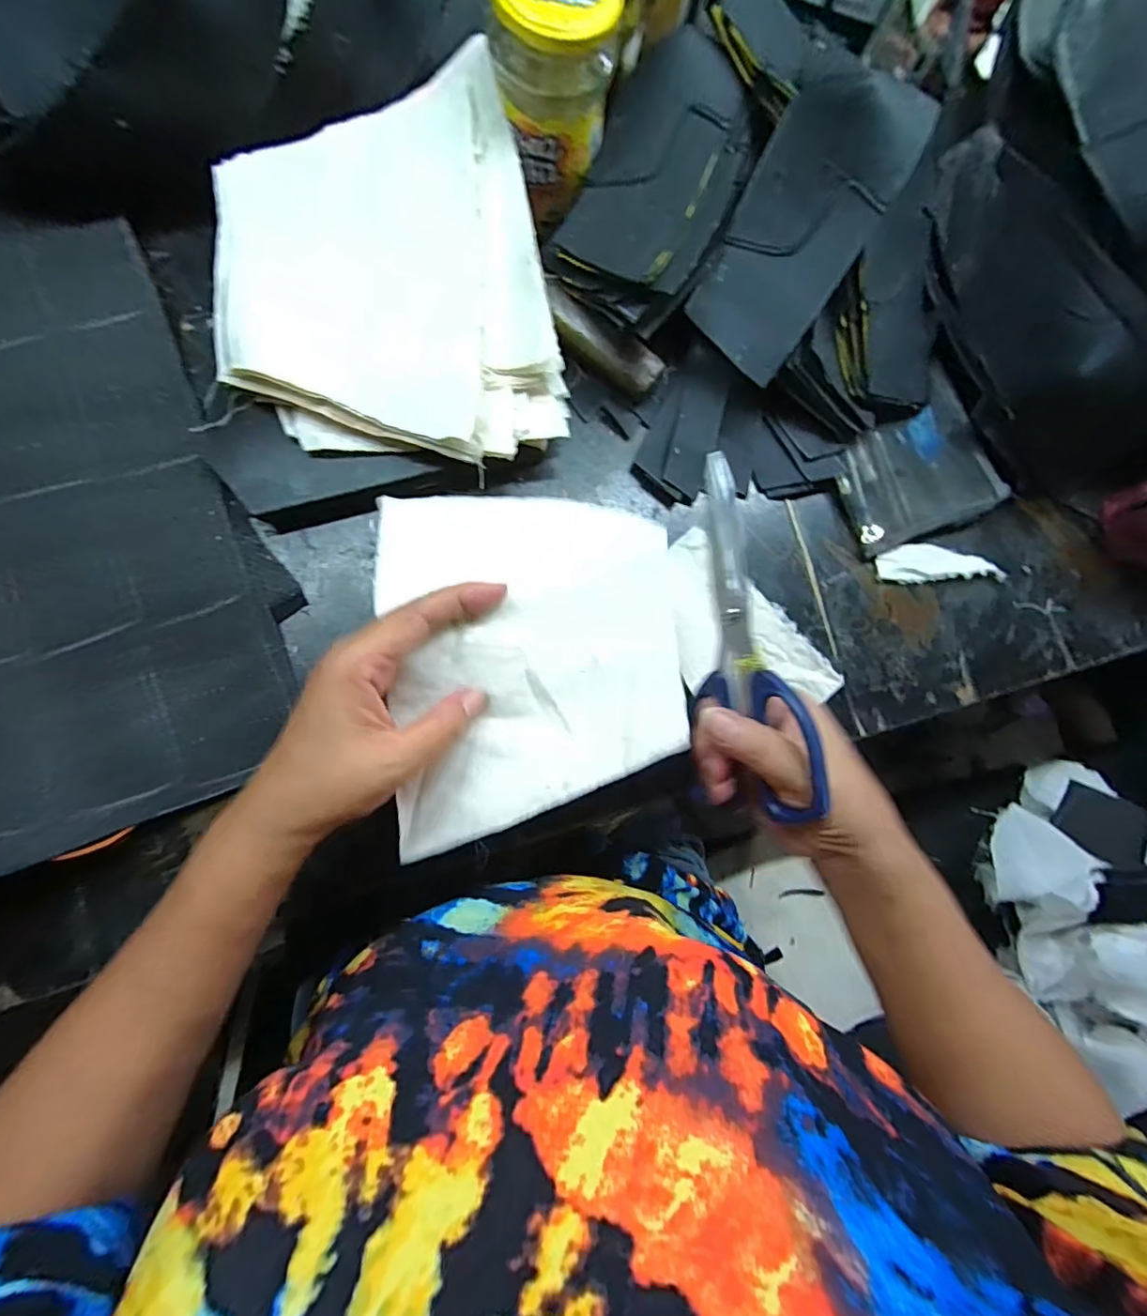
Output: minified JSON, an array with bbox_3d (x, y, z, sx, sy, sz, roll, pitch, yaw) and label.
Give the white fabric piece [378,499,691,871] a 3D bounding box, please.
[{"bbox_3d":[-0.020,0.002,0.301,0.156,0.025,0.185,-4,85,-7],"label":"white fabric piece"}]

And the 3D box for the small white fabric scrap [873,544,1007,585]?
[{"bbox_3d":[0.282,-0.072,0.426,0.102,0.009,0.029,1,82,-7],"label":"small white fabric scrap"}]

